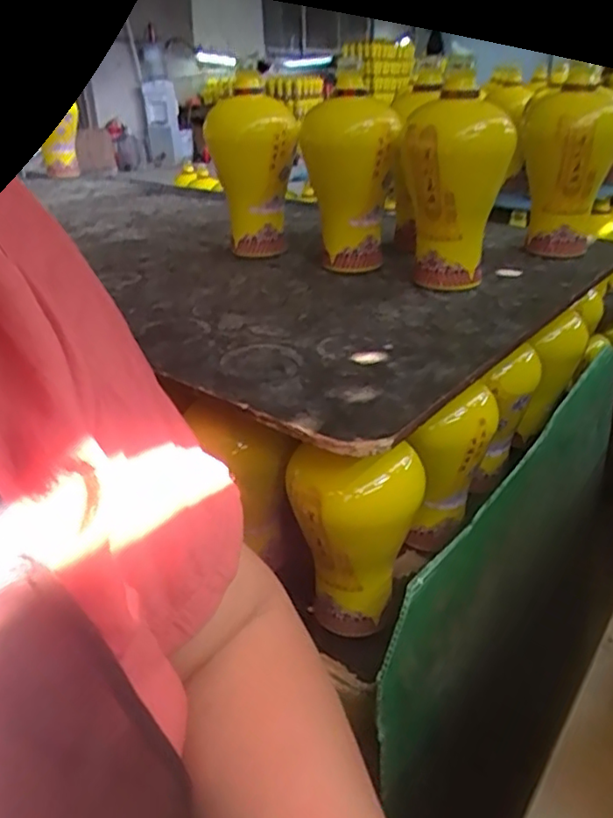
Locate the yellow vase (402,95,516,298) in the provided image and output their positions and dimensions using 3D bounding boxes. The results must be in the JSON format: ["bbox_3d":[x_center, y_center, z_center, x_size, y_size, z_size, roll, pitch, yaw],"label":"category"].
[{"bbox_3d":[0.132,-0.191,0.592,0.090,0.163,0.112,2,28,8],"label":"yellow vase"}]

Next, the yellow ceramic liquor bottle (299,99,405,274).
[{"bbox_3d":[0.042,-0.216,0.636,0.092,0.161,0.093,-3,28,-1],"label":"yellow ceramic liquor bottle"}]

